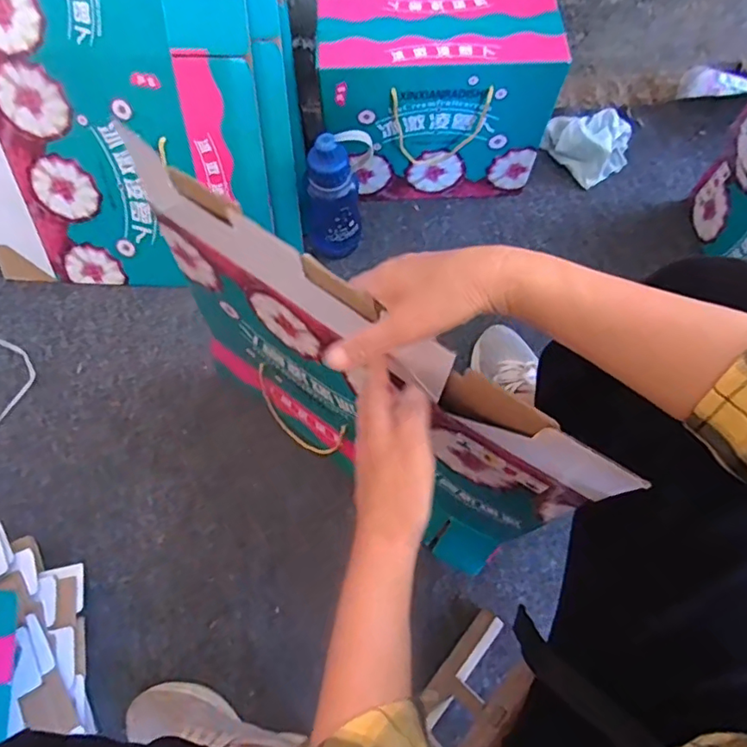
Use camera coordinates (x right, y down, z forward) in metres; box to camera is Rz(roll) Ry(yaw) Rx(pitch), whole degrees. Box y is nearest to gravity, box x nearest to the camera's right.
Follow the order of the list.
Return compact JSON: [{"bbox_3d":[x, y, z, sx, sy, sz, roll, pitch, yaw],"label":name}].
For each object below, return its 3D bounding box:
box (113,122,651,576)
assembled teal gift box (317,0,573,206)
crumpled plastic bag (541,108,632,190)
[{"bbox_3d":[-0.036,0.032,0.563,0.459,0.409,0.050,35,73,11],"label":"box"},{"bbox_3d":[0.092,-0.414,0.845,0.325,0.264,0.141,-2,70,-2],"label":"assembled teal gift box"},{"bbox_3d":[0.392,-0.424,0.968,0.143,0.049,0.149,-39,75,-14],"label":"crumpled plastic bag"}]

